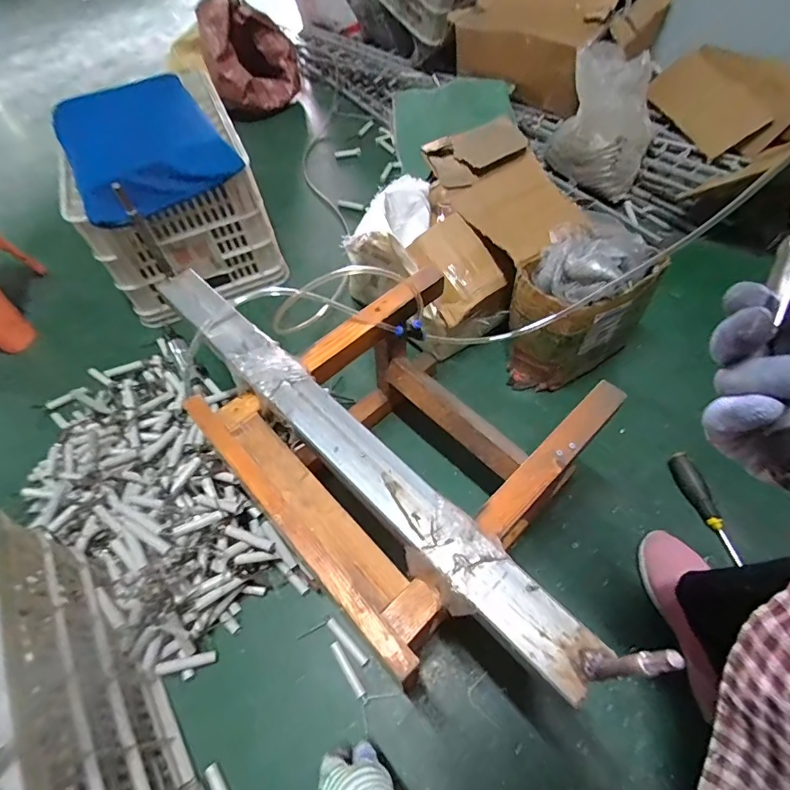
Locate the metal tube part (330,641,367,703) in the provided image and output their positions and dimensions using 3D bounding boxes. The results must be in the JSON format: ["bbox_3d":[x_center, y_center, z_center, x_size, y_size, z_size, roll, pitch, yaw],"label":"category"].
[{"bbox_3d":[-0.064,0.383,0.642,0.013,0.008,0.083,-31,61,-15],"label":"metal tube part"}]

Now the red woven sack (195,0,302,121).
[{"bbox_3d":[-0.459,-1.099,1.499,0.266,0.279,0.293,-11,58,-3],"label":"red woven sack"}]

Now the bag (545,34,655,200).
[{"bbox_3d":[0.508,-0.665,1.120,0.227,0.203,0.267,20,61,16],"label":"bag"}]

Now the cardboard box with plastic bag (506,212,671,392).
[{"bbox_3d":[0.318,-0.155,0.817,0.175,0.243,0.235,38,67,24],"label":"cardboard box with plastic bag"}]

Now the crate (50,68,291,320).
[{"bbox_3d":[-0.489,-0.435,1.023,0.340,0.292,0.444,-24,59,-11],"label":"crate"}]

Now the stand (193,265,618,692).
[{"bbox_3d":[0.020,0.085,0.658,0.359,0.292,0.397,37,67,23],"label":"stand"}]

